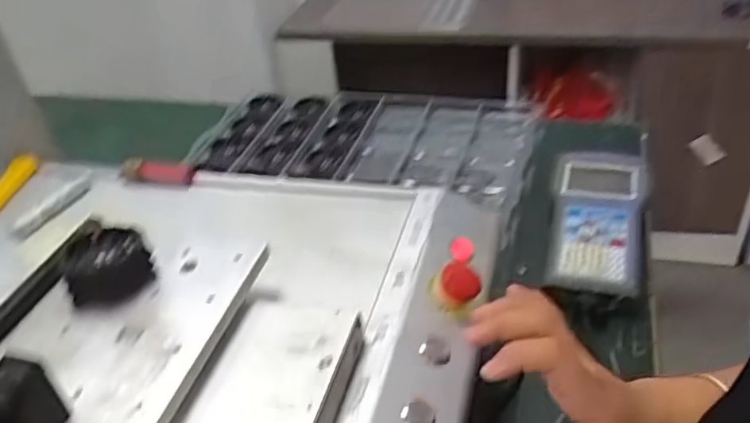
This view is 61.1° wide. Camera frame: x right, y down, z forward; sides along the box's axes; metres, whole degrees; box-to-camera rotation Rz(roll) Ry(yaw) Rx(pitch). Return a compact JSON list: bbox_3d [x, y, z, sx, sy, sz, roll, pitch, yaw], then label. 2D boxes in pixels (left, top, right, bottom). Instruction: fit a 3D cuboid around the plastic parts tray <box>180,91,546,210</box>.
[{"bbox_3d":[-0.017,-0.103,0.852,0.438,0.040,0.204,7,39,17],"label":"plastic parts tray"}]

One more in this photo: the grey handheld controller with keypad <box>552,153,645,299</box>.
[{"bbox_3d":[0.234,0.000,0.665,0.087,0.013,0.225,6,38,16],"label":"grey handheld controller with keypad"}]

